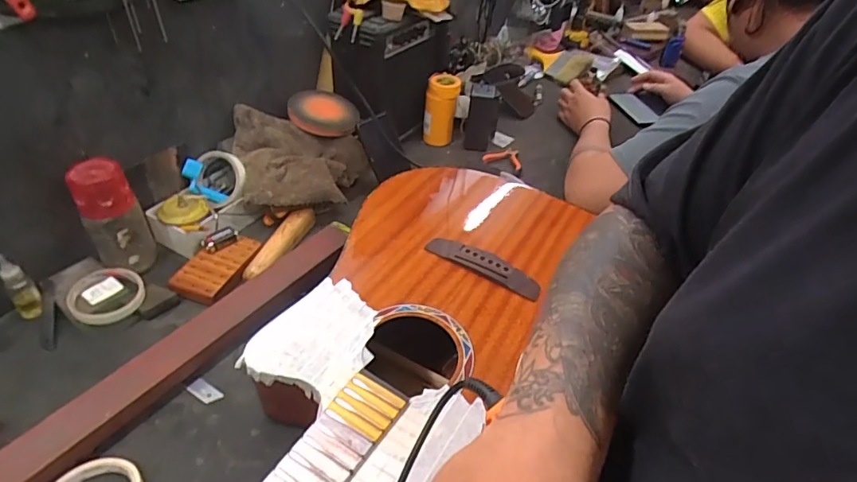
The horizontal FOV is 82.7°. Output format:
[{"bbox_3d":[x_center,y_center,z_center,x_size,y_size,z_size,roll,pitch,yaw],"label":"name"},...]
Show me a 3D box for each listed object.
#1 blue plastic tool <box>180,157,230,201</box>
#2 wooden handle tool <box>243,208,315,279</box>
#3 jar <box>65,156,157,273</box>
[{"bbox_3d":[-0.356,-0.091,0.766,0.027,0.080,0.037,-18,26,37],"label":"blue plastic tool"},{"bbox_3d":[-0.225,0.000,0.750,0.034,0.028,0.153,17,42,14],"label":"wooden handle tool"},{"bbox_3d":[-0.430,-0.032,0.667,0.073,0.157,0.063,-26,49,-31],"label":"jar"}]

